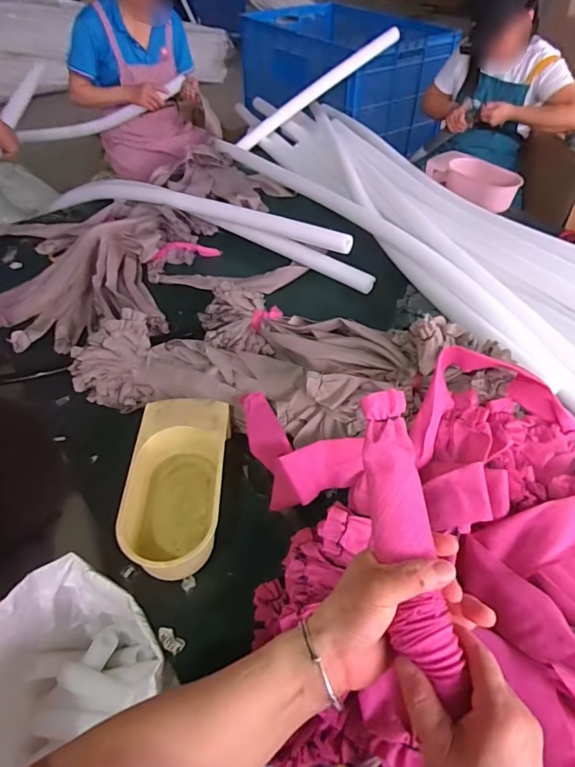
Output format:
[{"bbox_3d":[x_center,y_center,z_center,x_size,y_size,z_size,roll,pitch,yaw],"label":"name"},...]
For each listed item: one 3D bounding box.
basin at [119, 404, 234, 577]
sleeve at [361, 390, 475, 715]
[{"bbox_3d":[-0.172,0.163,0.772,0.140,0.089,0.286,0,47,0],"label":"basin"},{"bbox_3d":[0.092,0.112,0.375,0.047,0.028,0.228,-5,65,-5],"label":"sleeve"}]

